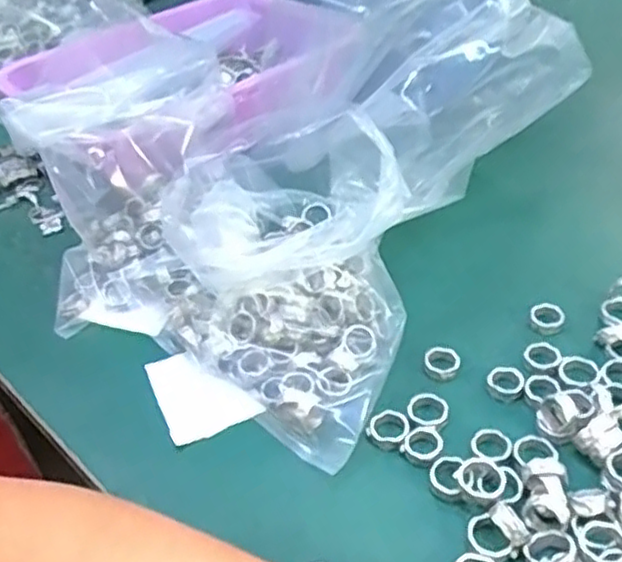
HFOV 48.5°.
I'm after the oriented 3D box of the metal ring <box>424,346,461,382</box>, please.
[{"bbox_3d":[0.079,0.049,0.413,0.020,0.008,0.022,4,41,12],"label":"metal ring"}]

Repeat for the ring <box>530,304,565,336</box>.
[{"bbox_3d":[0.149,0.024,0.436,0.020,0.012,0.020,-4,40,3],"label":"ring"}]

